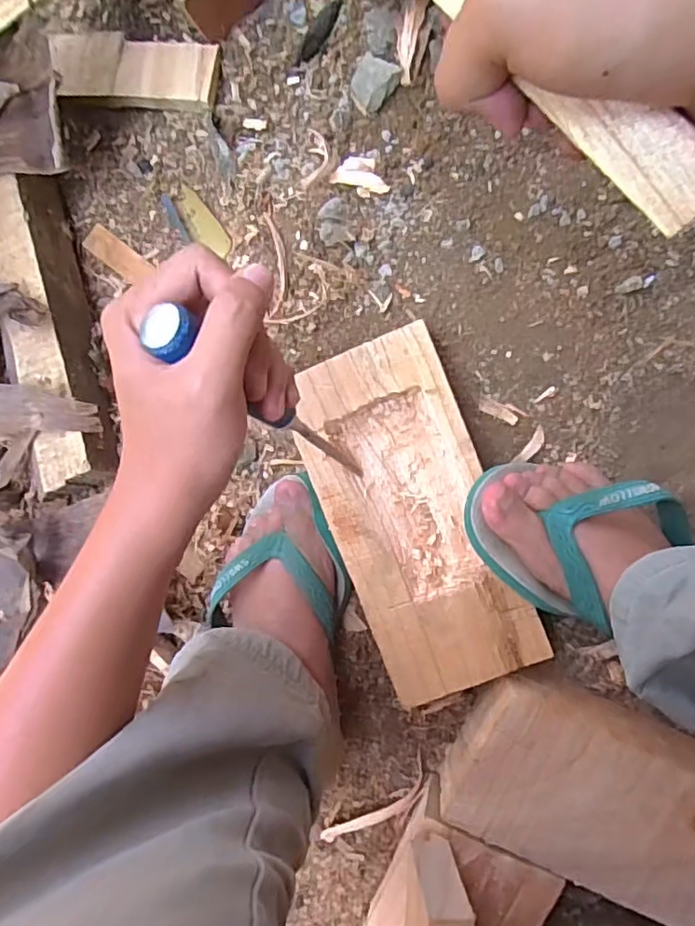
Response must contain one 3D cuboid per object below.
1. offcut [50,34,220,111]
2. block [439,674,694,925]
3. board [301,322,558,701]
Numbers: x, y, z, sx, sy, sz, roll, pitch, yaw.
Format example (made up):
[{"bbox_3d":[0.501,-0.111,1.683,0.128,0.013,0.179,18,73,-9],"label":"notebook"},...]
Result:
[{"bbox_3d":[-0.182,-0.334,0.518,0.144,0.015,0.052,8,99,3],"label":"offcut"},{"bbox_3d":[0.183,0.243,0.448,0.199,0.060,0.129,23,99,1],"label":"block"},{"bbox_3d":[0.048,0.041,0.443,0.117,0.021,0.256,-17,91,6],"label":"board"}]

